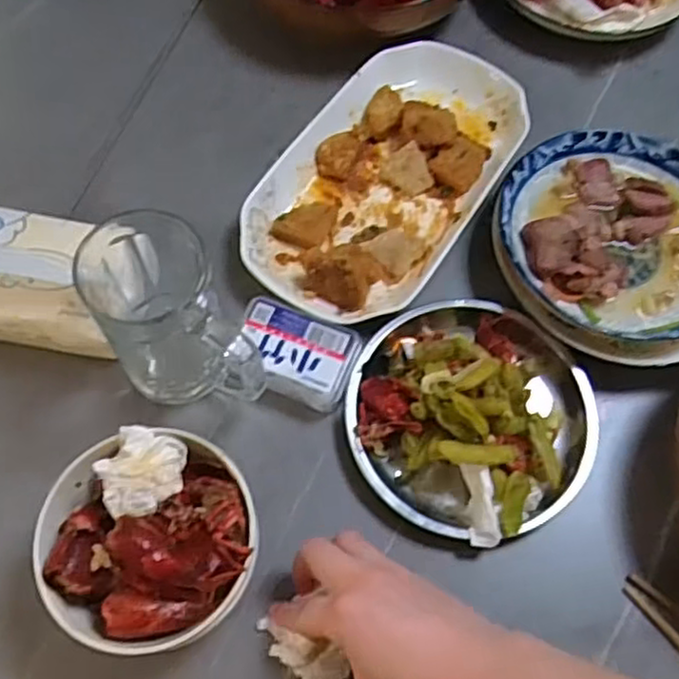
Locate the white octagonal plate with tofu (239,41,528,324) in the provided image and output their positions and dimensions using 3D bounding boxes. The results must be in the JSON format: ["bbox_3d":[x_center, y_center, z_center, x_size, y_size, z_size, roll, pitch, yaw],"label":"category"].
[{"bbox_3d":[0.038,-0.130,0.561,0.151,0.034,0.274,32,69,10],"label":"white octagonal plate with tofu"}]

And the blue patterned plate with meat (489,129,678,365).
[{"bbox_3d":[0.213,-0.074,0.533,0.177,0.040,0.186,1,67,-3],"label":"blue patterned plate with meat"}]

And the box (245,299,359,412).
[{"bbox_3d":[-0.030,0.010,0.498,0.081,0.031,0.056,21,67,6],"label":"box"}]

